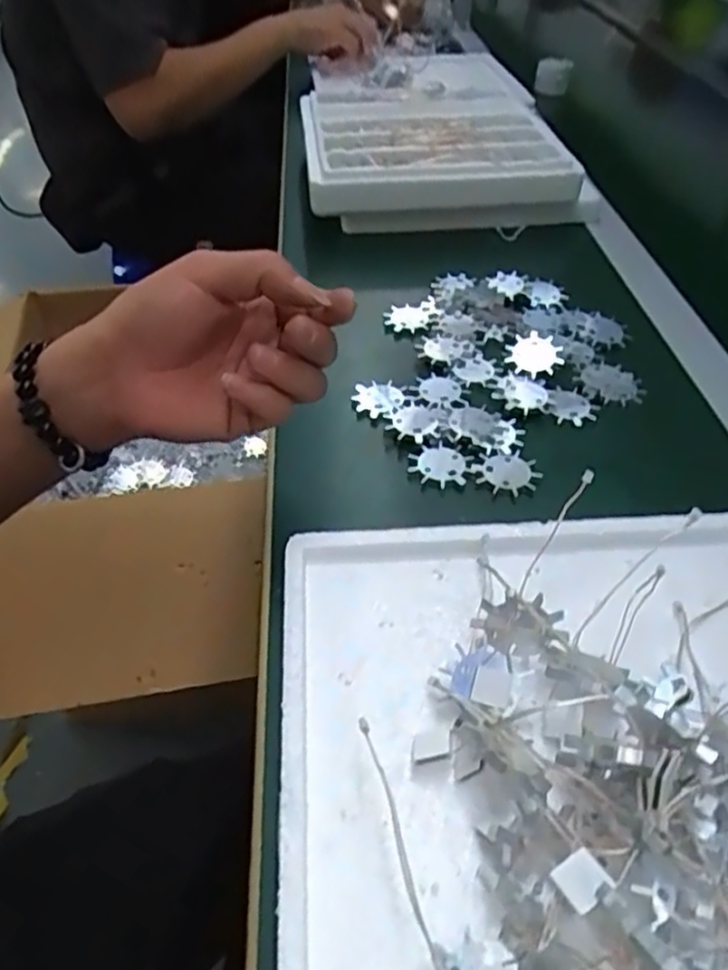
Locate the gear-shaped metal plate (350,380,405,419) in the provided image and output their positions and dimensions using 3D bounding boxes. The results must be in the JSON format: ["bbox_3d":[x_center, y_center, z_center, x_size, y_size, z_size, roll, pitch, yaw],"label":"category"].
[{"bbox_3d":[0.009,-0.059,0.482,0.036,0.005,0.032,2,50,19],"label":"gear-shaped metal plate"}]

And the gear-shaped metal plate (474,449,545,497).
[{"bbox_3d":[0.086,-0.007,0.427,0.036,0.004,0.033,-3,49,4],"label":"gear-shaped metal plate"}]

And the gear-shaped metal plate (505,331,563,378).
[{"bbox_3d":[0.122,-0.094,0.509,0.042,0.006,0.037,25,73,29],"label":"gear-shaped metal plate"}]

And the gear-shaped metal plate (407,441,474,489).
[{"bbox_3d":[0.046,-0.013,0.435,0.037,0.004,0.032,15,55,18],"label":"gear-shaped metal plate"}]

